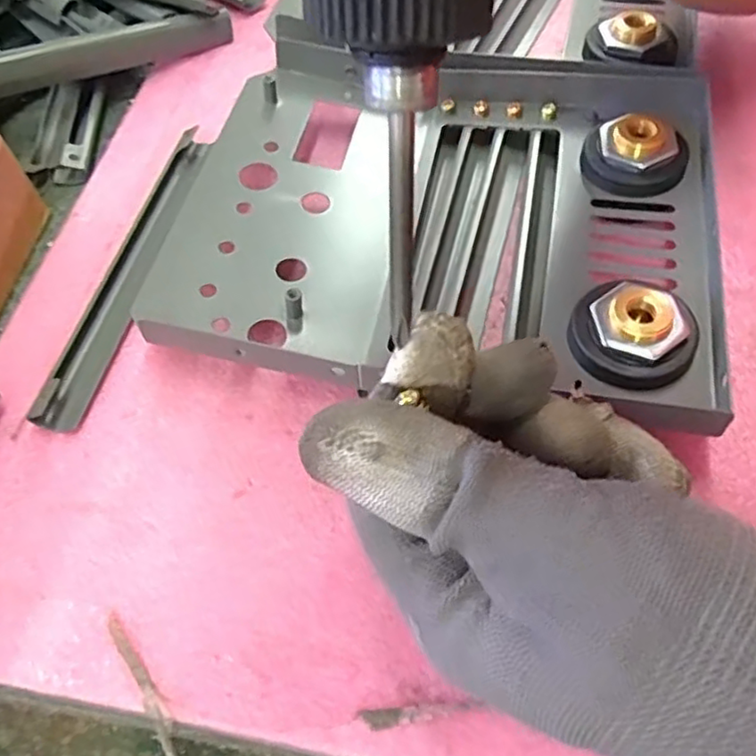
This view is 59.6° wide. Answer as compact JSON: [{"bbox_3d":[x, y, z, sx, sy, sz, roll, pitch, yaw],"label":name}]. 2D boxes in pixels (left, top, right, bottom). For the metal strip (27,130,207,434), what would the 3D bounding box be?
[{"bbox_3d":[-0.096,-0.047,0.259,0.018,0.008,0.144,8,59,7],"label":"metal strip"}]

